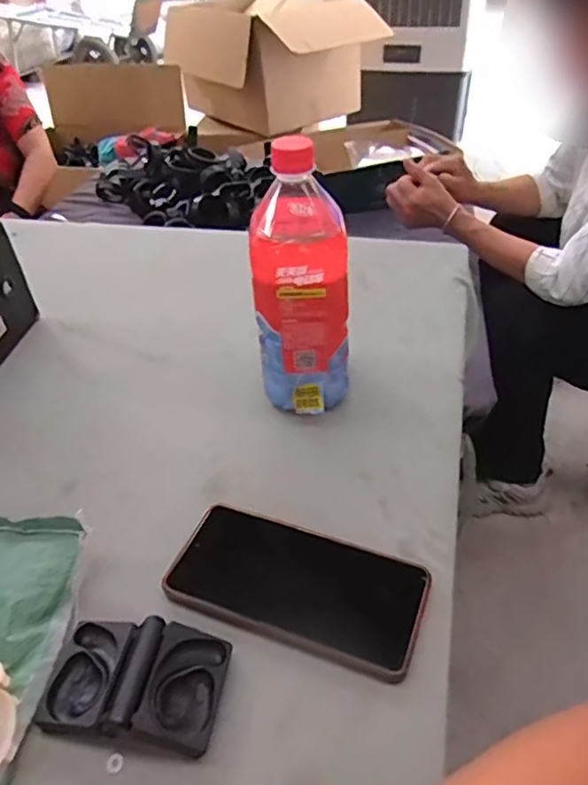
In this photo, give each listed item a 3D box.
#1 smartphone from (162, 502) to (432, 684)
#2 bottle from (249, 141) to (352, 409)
[{"bbox_3d":[0.002,0.125,0.392,0.164,0.006,0.081,13,44,18],"label":"smartphone"},{"bbox_3d":[0.007,-0.080,0.476,0.075,0.216,0.077,-2,41,1],"label":"bottle"}]

